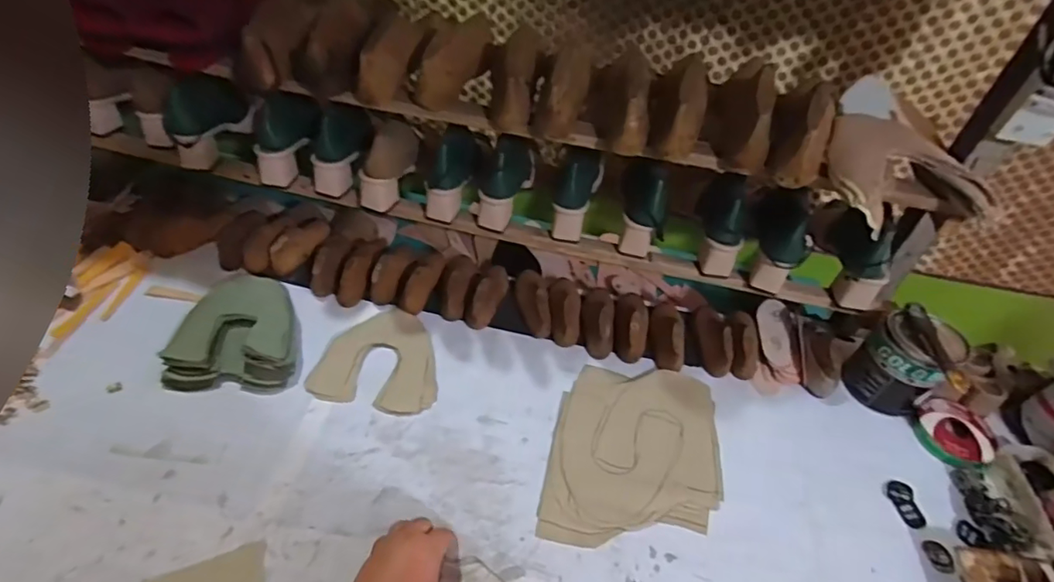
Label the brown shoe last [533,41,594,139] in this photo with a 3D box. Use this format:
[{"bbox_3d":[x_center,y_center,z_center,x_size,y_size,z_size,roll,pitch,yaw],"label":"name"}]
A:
[{"bbox_3d":[0.050,-0.288,0.726,0.065,0.080,0.209,13,48,7],"label":"brown shoe last"}]

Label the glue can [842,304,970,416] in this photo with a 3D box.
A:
[{"bbox_3d":[0.548,0.097,0.784,0.116,0.130,0.105,-28,56,-27],"label":"glue can"}]

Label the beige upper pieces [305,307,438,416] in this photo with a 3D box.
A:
[{"bbox_3d":[-0.209,0.097,0.799,0.177,0.007,0.169,11,48,5],"label":"beige upper pieces"}]

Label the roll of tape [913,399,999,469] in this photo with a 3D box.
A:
[{"bbox_3d":[0.607,0.201,0.767,0.094,0.028,0.098,3,47,-3],"label":"roll of tape"}]

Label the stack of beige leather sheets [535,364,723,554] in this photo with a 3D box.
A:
[{"bbox_3d":[0.146,0.216,0.725,0.222,0.010,0.264,11,48,4],"label":"stack of beige leather sheets"}]

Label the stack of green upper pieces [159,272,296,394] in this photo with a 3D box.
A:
[{"bbox_3d":[-0.416,0.058,0.790,0.172,0.039,0.184,2,48,-4],"label":"stack of green upper pieces"}]

